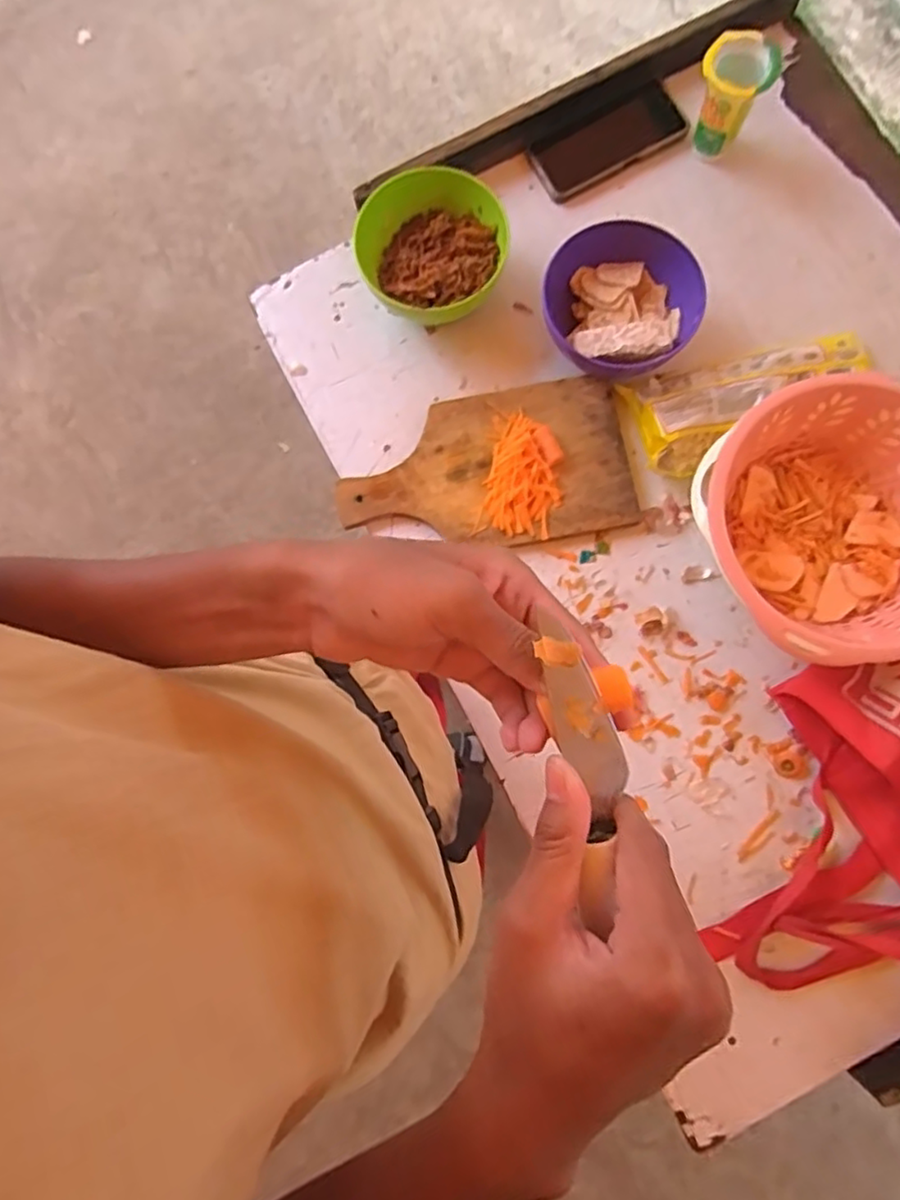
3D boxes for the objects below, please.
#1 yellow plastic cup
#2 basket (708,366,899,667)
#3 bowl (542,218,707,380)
[{"bbox_3d":[0.281,-0.510,0.670,0.066,0.099,0.062,0,81,3],"label":"yellow plastic cup"},{"bbox_3d":[0.349,-0.067,0.603,0.238,0.101,0.240,-31,81,-3],"label":"basket"},{"bbox_3d":[0.172,-0.288,0.656,0.153,0.068,0.138,7,81,4],"label":"bowl"}]

